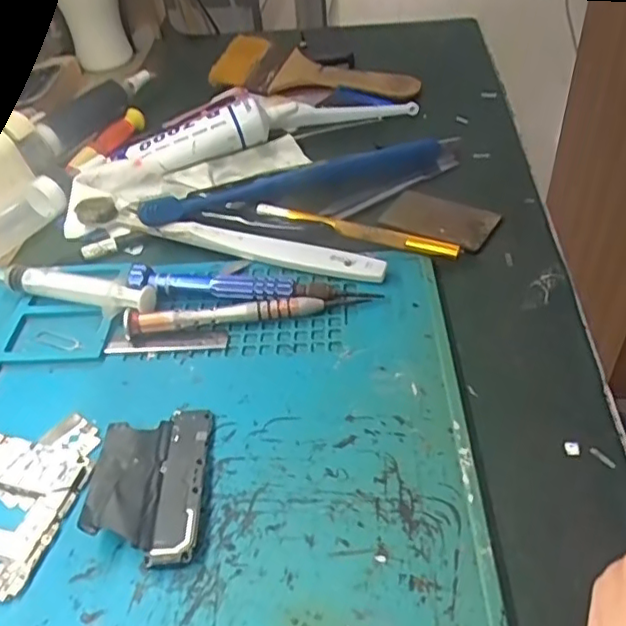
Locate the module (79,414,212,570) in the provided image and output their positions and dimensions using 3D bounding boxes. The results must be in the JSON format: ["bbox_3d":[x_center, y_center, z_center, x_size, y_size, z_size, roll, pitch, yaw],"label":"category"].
[{"bbox_3d":[-0.062,0.063,0.232,0.041,0.010,0.065,-3,43,1],"label":"module"}]

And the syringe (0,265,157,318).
[{"bbox_3d":[-0.120,-0.011,0.312,0.087,0.015,0.015,12,45,16],"label":"syringe"}]

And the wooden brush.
[{"bbox_3d":[-0.002,-0.189,0.487,0.163,0.019,0.068,17,47,21],"label":"wooden brush"}]

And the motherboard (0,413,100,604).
[{"bbox_3d":[-0.122,0.067,0.237,0.064,0.006,0.072,10,45,14],"label":"motherboard"}]

